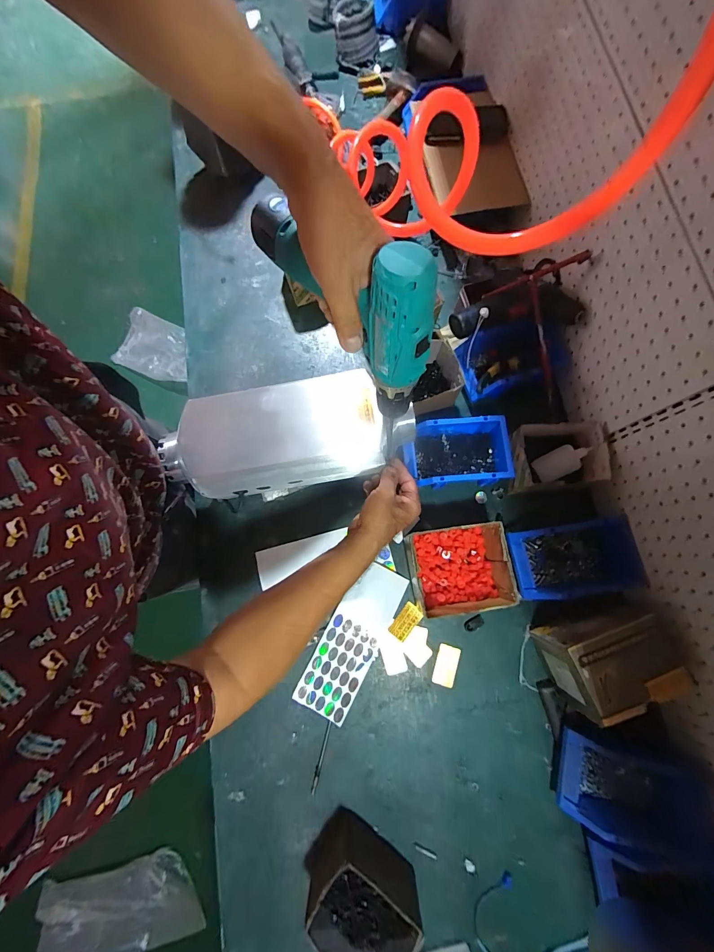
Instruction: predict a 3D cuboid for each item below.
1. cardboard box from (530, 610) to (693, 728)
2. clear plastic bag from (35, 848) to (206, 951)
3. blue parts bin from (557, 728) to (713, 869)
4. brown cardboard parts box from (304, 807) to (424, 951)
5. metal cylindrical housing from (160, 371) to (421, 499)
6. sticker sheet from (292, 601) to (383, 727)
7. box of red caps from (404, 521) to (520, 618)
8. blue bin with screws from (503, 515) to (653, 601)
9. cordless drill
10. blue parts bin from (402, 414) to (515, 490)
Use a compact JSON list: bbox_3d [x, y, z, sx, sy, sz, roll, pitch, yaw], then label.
[{"bbox_3d":[0.390,0.282,0.553,0.159,0.134,0.113,-19,78,-4],"label":"cardboard box"},{"bbox_3d":[-0.778,1.397,1.133,0.534,0.065,0.261,-19,78,-4],"label":"clear plastic bag"},{"bbox_3d":[0.413,0.471,0.529,0.201,0.104,0.110,13,78,3],"label":"blue parts bin"},{"bbox_3d":[0.004,0.603,0.512,0.153,0.111,0.109,31,80,7],"label":"brown cardboard parts box"},{"bbox_3d":[-0.105,-0.057,0.556,0.375,0.120,0.138,-9,78,-3],"label":"metal cylindrical housing"},{"bbox_3d":[-0.027,0.324,0.614,0.096,0.008,0.180,27,79,6],"label":"sticker sheet"},{"bbox_3d":[0.172,0.156,0.602,0.156,0.094,0.138,-9,78,-1],"label":"box of red caps"},{"bbox_3d":[0.363,0.144,0.611,0.183,0.083,0.118,-9,78,-1],"label":"blue bin with screws"},{"bbox_3d":[-0.011,-0.168,0.329,0.051,0.149,0.204,-41,81,-8],"label":"cordless drill"},{"bbox_3d":[0.185,-0.041,0.647,0.173,0.070,0.113,-5,78,-1],"label":"blue parts bin"}]

